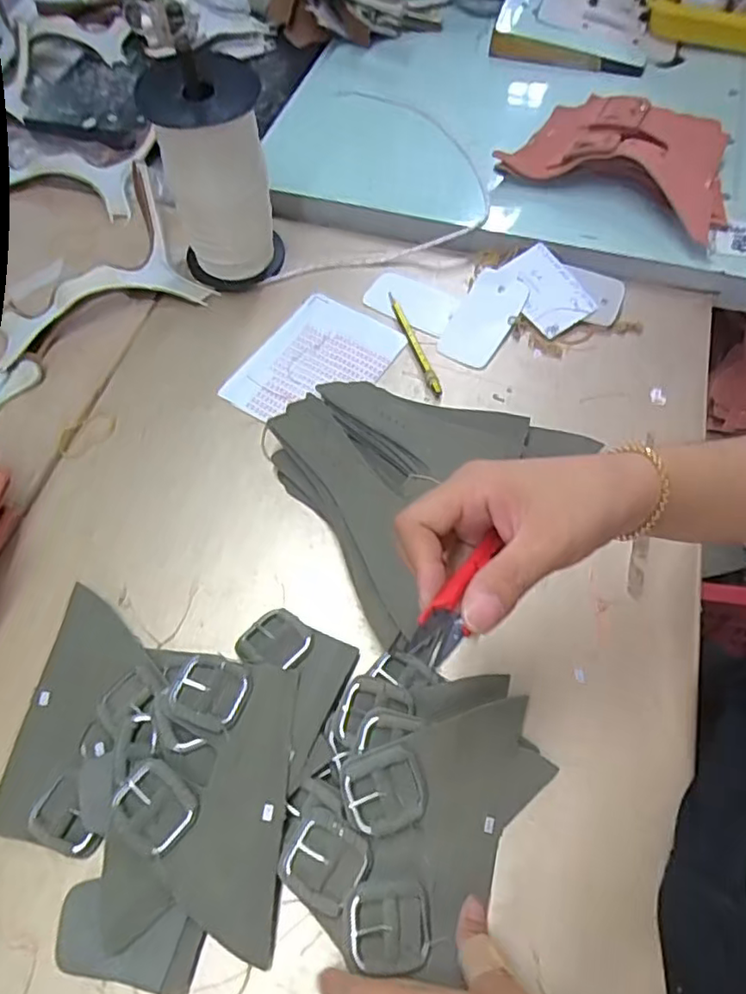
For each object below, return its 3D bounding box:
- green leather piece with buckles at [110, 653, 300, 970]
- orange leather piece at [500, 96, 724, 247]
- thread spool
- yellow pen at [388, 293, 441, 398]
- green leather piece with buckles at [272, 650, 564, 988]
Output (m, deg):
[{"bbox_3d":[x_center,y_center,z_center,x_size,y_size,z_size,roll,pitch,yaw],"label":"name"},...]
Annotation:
[{"bbox_3d":[-0.102,0.181,0.379,0.097,0.032,0.157,1,61,2],"label":"green leather piece with buckles"},{"bbox_3d":[0.257,-0.353,0.629,0.223,0.052,0.154,22,64,14],"label":"orange leather piece"},{"bbox_3d":[-0.136,-0.275,0.551,0.095,0.186,0.076,-13,61,-6],"label":"thread spool"},{"bbox_3d":[0.037,-0.143,0.568,0.008,0.008,0.126,-17,61,-7],"label":"yellow pen"},{"bbox_3d":[0.023,0.180,0.372,0.126,0.040,0.163,29,66,17],"label":"green leather piece with buckles"}]

